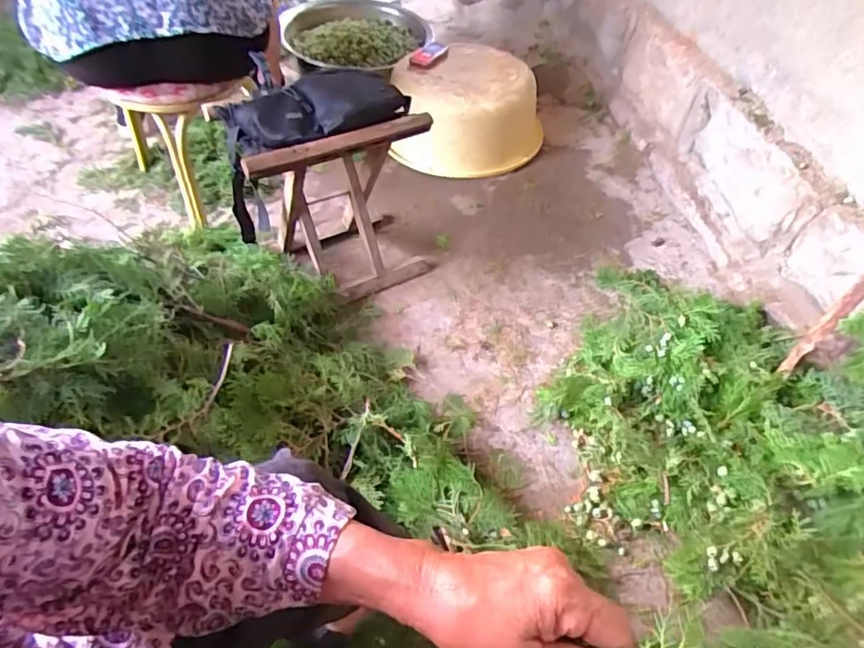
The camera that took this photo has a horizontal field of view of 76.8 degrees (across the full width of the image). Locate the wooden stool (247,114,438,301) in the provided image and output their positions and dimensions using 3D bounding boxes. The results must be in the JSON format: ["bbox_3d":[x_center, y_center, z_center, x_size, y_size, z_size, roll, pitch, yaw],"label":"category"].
[{"bbox_3d":[-0.173,-0.225,1.005,0.321,0.347,0.207,-23,54,-21],"label":"wooden stool"}]

